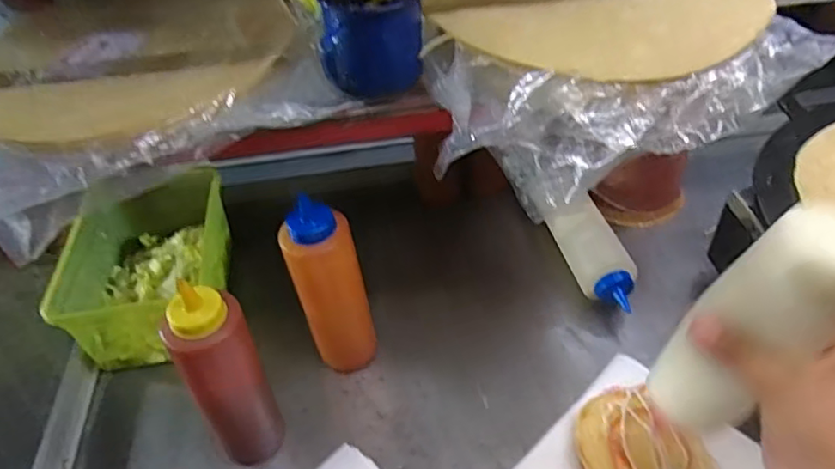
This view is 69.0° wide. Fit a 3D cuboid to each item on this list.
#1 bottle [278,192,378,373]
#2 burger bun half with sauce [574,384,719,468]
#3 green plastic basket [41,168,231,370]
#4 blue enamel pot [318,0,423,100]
[{"bbox_3d":[-0.077,0.056,0.560,0.066,0.193,0.051,-15,45,-11],"label":"bottle"},{"bbox_3d":[0.185,0.181,0.512,0.094,0.032,0.103,0,44,0],"label":"burger bun half with sauce"},{"bbox_3d":[-0.290,0.017,0.671,0.152,0.110,0.218,-12,44,-7],"label":"green plastic basket"},{"bbox_3d":[-0.032,-0.140,0.432,0.078,0.064,0.083,-1,43,1],"label":"blue enamel pot"}]

